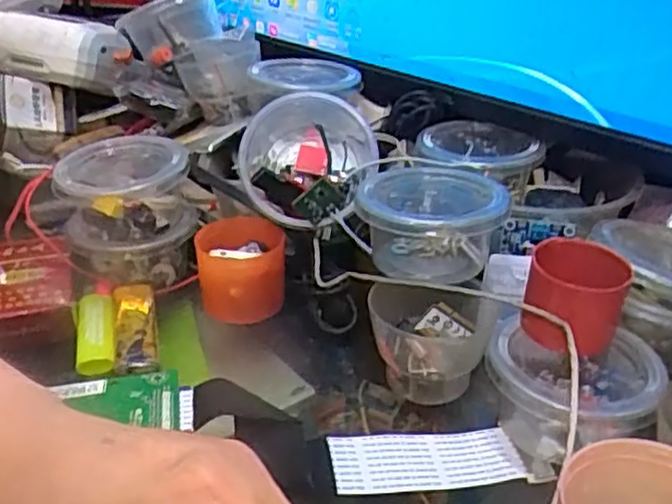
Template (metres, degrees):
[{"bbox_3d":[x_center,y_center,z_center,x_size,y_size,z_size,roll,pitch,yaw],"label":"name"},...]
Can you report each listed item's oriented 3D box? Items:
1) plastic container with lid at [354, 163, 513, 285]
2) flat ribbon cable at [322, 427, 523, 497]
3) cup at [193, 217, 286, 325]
[{"bbox_3d":[0.052,-0.015,0.393,0.081,0.045,0.074,0,30,-2],"label":"plastic container with lid"},{"bbox_3d":[0.040,0.095,0.329,0.084,0.009,0.030,-4,31,-8],"label":"flat ribbon cable"},{"bbox_3d":[-0.056,0.011,0.426,0.051,0.047,0.045,2,30,3],"label":"cup"}]

